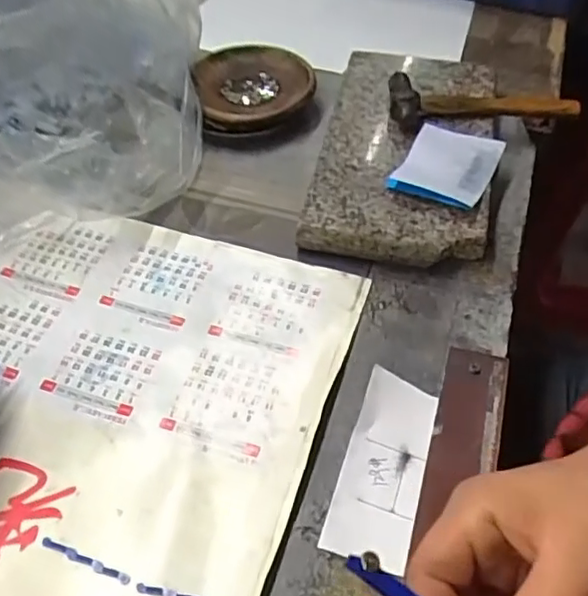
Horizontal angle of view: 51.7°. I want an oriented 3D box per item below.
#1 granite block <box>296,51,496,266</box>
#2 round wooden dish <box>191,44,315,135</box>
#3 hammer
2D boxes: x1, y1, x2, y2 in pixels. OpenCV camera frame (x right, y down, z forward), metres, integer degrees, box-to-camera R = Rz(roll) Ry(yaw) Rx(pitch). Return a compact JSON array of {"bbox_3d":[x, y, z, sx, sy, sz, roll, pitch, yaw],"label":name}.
[{"bbox_3d":[0.092,-0.124,0.493,0.129,0.028,0.243,10,52,9],"label":"granite block"},{"bbox_3d":[-0.036,-0.187,0.549,0.100,0.028,0.119,-12,51,-8],"label":"round wooden dish"},{"bbox_3d":[0.155,-0.160,0.501,0.149,0.020,0.058,2,51,3],"label":"hammer"}]

